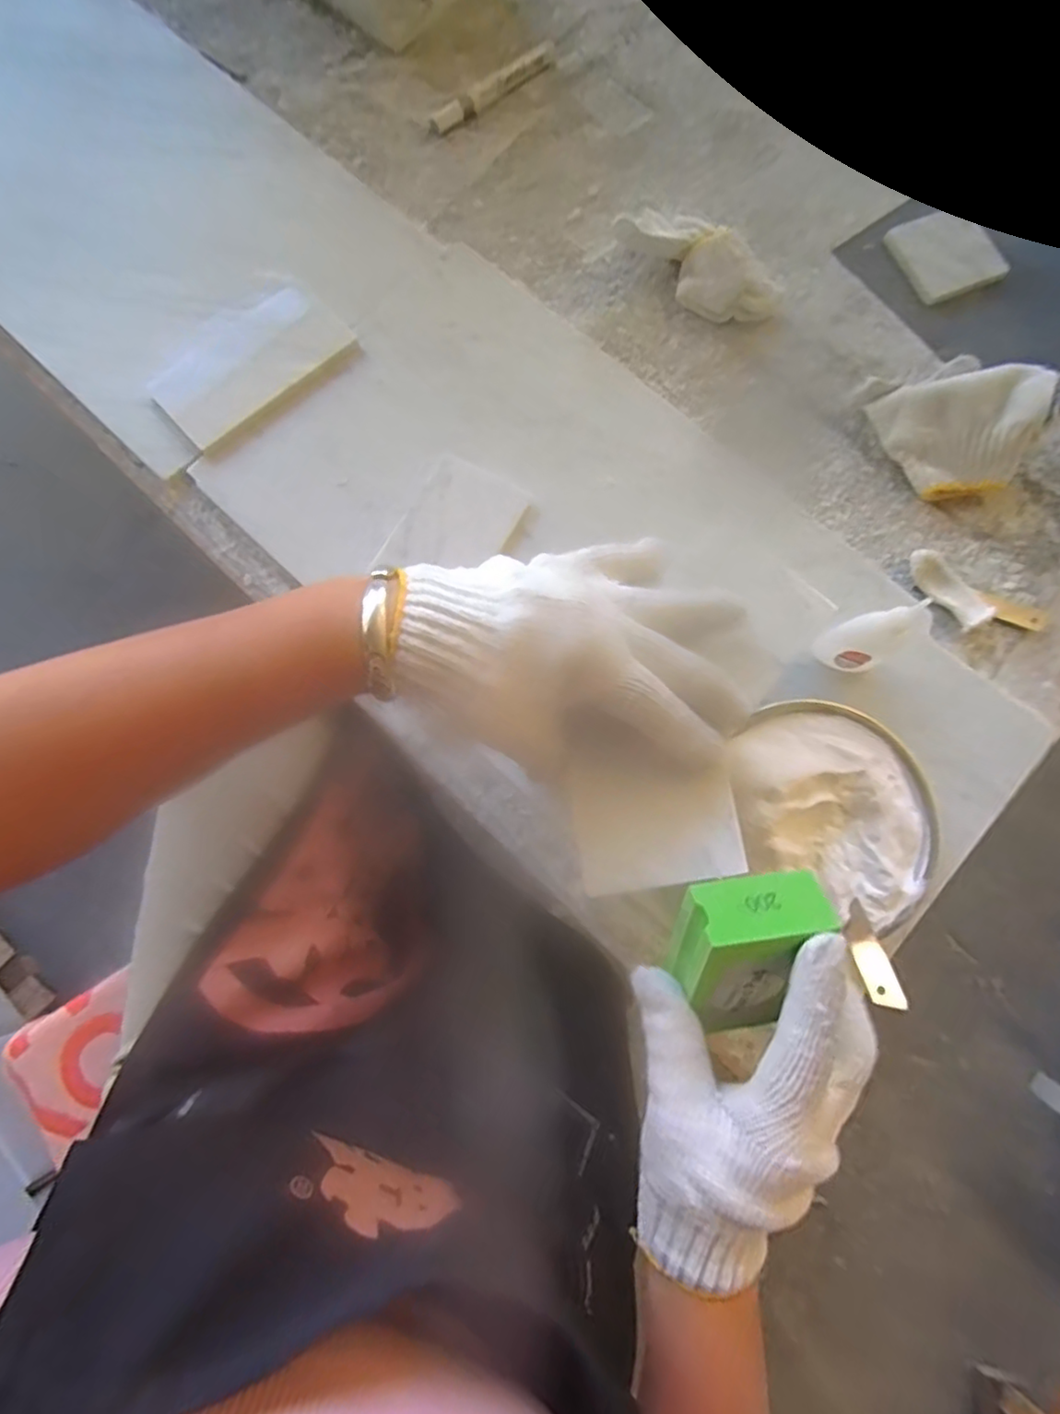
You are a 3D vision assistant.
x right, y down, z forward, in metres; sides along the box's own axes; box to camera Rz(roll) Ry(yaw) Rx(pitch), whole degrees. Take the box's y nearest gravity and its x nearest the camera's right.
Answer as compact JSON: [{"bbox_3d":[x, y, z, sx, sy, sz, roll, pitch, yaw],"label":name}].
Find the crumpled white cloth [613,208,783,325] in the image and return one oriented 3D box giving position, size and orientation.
[{"bbox_3d":[0.138,-0.361,0.509,0.139,0.041,0.052,30,80,5],"label":"crumpled white cloth"}]

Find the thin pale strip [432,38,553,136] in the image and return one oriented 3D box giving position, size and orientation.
[{"bbox_3d":[-0.031,-0.570,0.573,0.142,0.017,0.022,-42,83,-9],"label":"thin pale strip"}]

